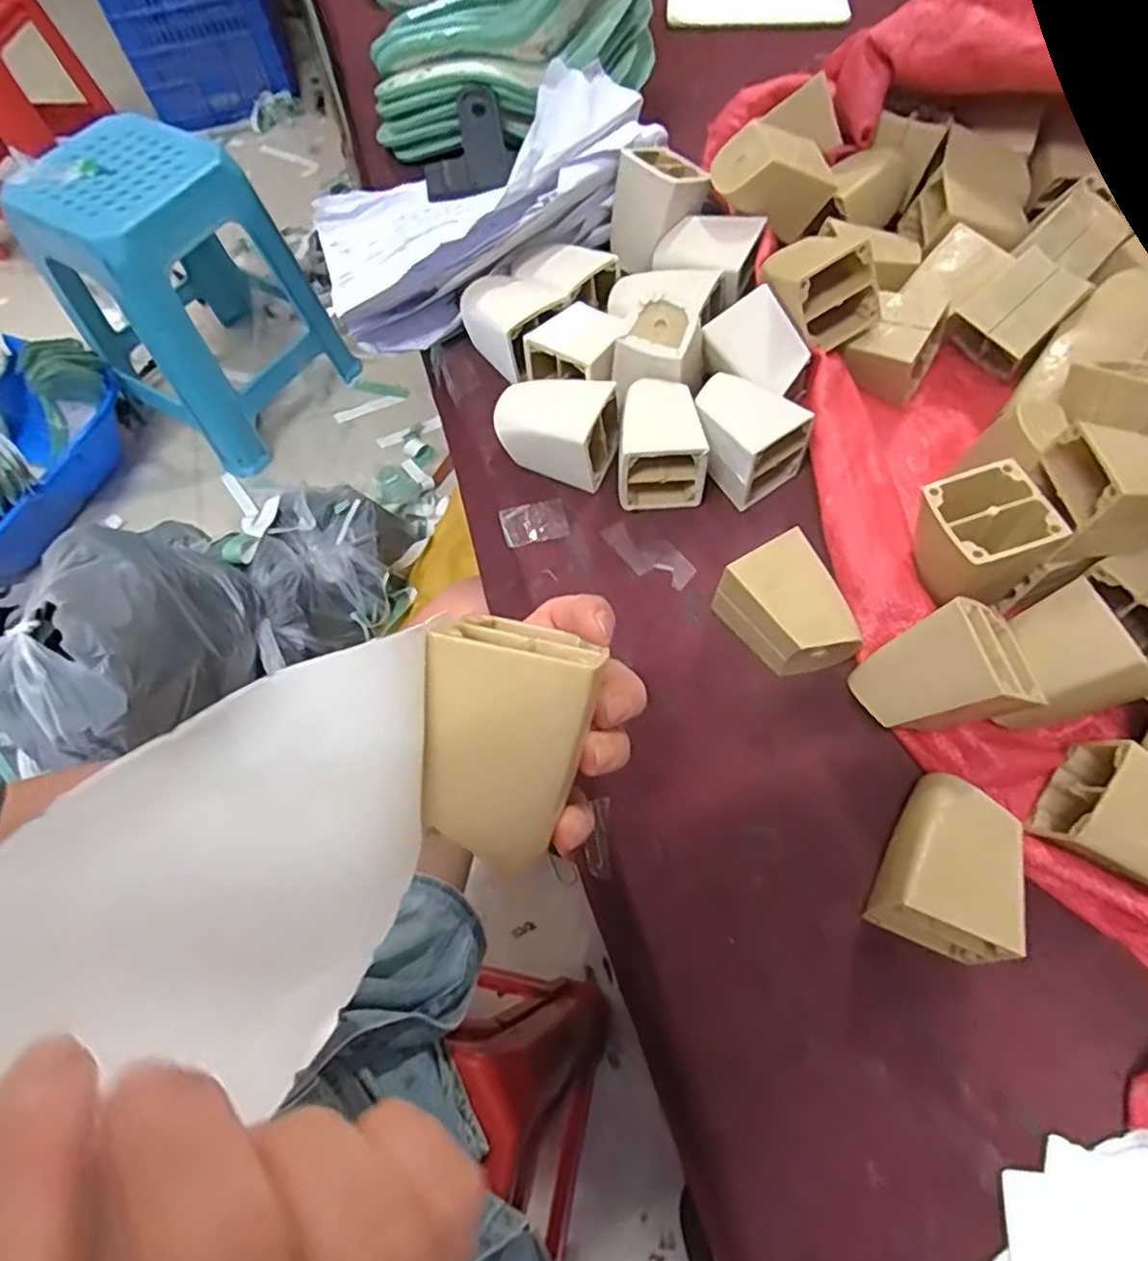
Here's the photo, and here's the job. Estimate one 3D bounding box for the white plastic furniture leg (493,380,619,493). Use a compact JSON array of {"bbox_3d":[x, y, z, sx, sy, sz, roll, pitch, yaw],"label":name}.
[{"bbox_3d":[-0.013,-0.146,0.483,0.082,0.050,0.054,22,67,14],"label":"white plastic furniture leg"}]

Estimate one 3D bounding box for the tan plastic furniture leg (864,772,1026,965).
[{"bbox_3d":[0.185,0.115,0.341,0.060,0.046,0.077,19,66,12],"label":"tan plastic furniture leg"}]

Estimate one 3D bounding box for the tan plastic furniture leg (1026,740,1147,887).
[{"bbox_3d":[0.286,0.098,0.336,0.082,0.059,0.060,31,101,15],"label":"tan plastic furniture leg"}]

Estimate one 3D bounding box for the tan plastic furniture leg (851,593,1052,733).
[{"bbox_3d":[0.202,0.024,0.375,0.059,0.079,0.055,8,62,-33],"label":"tan plastic furniture leg"}]

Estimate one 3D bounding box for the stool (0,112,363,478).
[{"bbox_3d":[-0.743,-0.645,1.319,0.332,0.488,0.366,29,68,16],"label":"stool"}]

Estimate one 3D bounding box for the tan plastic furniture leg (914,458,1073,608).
[{"bbox_3d":[0.230,-0.052,0.396,0.059,0.062,0.062,-18,64,-6],"label":"tan plastic furniture leg"}]

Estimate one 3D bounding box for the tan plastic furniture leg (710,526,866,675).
[{"bbox_3d":[0.126,-0.010,0.403,0.050,0.055,0.071,-26,65,-9],"label":"tan plastic furniture leg"}]

